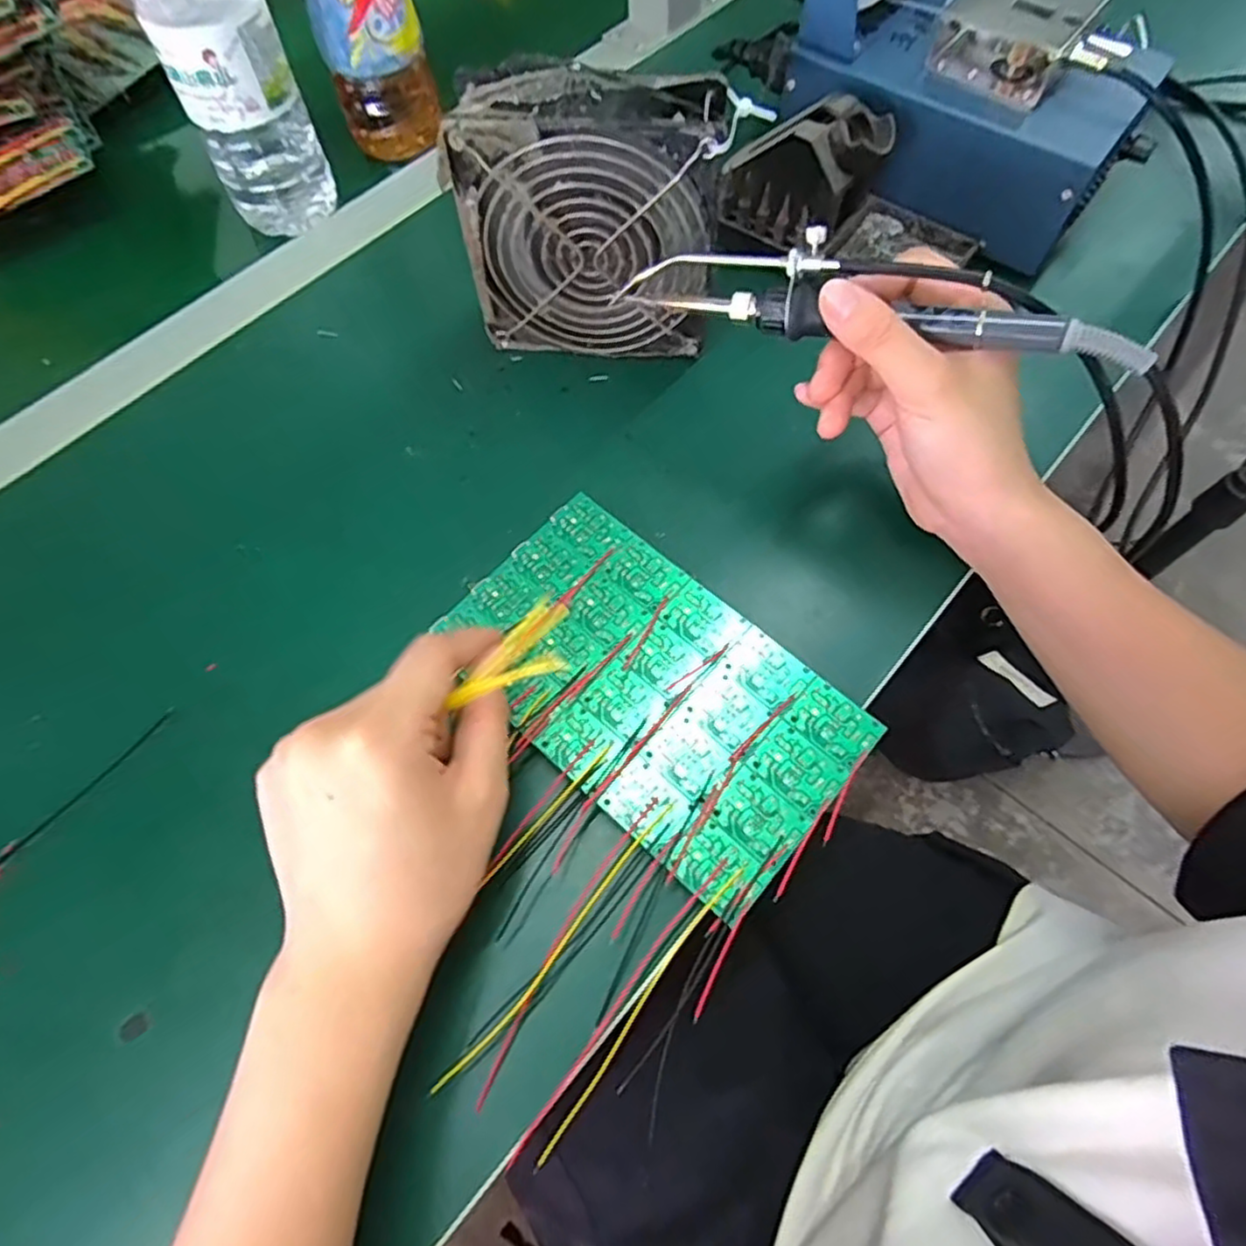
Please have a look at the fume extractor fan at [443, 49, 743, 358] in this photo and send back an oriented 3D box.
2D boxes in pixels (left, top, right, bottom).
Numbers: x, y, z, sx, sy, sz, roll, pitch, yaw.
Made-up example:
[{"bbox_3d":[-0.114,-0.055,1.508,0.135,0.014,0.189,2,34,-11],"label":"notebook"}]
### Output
[{"bbox_3d":[-0.014,-0.190,0.339,0.117,0.125,0.038,3,65,2],"label":"fume extractor fan"}]

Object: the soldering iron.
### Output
[{"bbox_3d":[0.098,-0.130,0.279,0.203,0.033,0.022,18,65,16],"label":"soldering iron"}]

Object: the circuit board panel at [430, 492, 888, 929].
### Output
[{"bbox_3d":[0.010,0.025,0.295,0.172,0.012,0.099,39,70,19],"label":"circuit board panel"}]

